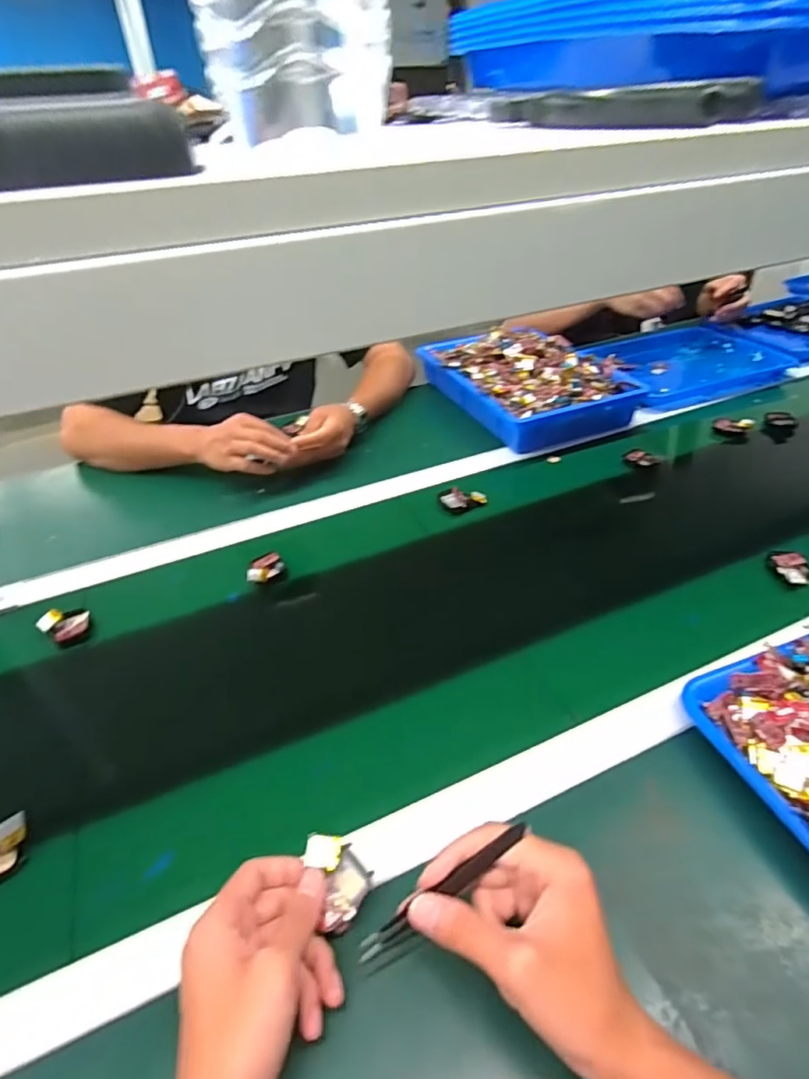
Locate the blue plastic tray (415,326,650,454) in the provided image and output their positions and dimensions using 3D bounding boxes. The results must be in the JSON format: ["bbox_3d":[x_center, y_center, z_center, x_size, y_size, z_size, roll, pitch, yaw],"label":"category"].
[{"bbox_3d":[0.199,-0.278,0.958,0.241,0.087,0.355,-19,40,-19],"label":"blue plastic tray"}]

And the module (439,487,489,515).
[{"bbox_3d":[0.080,-0.055,0.738,0.057,0.017,0.033,-18,40,-17],"label":"module"}]

